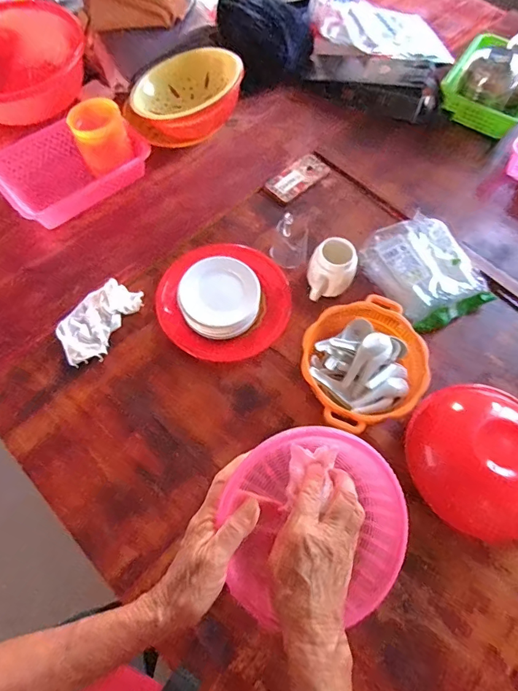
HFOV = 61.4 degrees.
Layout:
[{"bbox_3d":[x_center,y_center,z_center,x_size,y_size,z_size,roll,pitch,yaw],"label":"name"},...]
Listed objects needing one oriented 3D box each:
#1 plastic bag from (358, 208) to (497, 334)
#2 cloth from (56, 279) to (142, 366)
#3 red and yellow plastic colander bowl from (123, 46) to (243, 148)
[{"bbox_3d":[0.337,-0.151,0.894,0.189,0.068,0.230,-29,69,-14],"label":"plastic bag"},{"bbox_3d":[-0.318,-0.048,0.849,0.105,0.024,0.178,28,67,11],"label":"cloth"},{"bbox_3d":[-0.176,-0.578,1.022,0.257,0.128,0.225,-33,70,-15],"label":"red and yellow plastic colander bowl"}]

